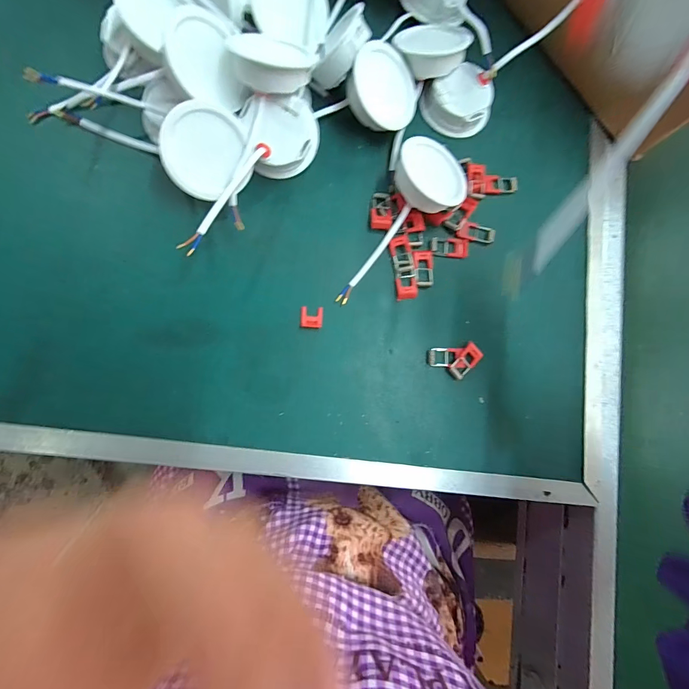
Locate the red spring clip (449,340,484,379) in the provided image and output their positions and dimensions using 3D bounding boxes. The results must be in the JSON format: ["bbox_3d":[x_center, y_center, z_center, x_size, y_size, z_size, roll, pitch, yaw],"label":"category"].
[{"bbox_3d":[0.115,0.017,0.341,0.019,0.007,0.036,41,81,-2],"label":"red spring clip"}]

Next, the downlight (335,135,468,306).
[{"bbox_3d":[0.056,-0.107,0.331,0.078,0.039,0.168,23,82,-5],"label":"downlight"}]

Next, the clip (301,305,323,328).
[{"bbox_3d":[-0.029,-0.025,0.329,0.020,0.004,0.019,2,84,-7],"label":"clip"}]

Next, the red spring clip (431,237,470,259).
[{"bbox_3d":[0.104,-0.095,0.354,0.039,0.004,0.019,2,84,-7],"label":"red spring clip"}]

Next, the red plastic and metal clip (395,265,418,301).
[{"bbox_3d":[0.059,-0.059,0.344,0.021,0.004,0.032,-5,85,-8],"label":"red plastic and metal clip"}]

